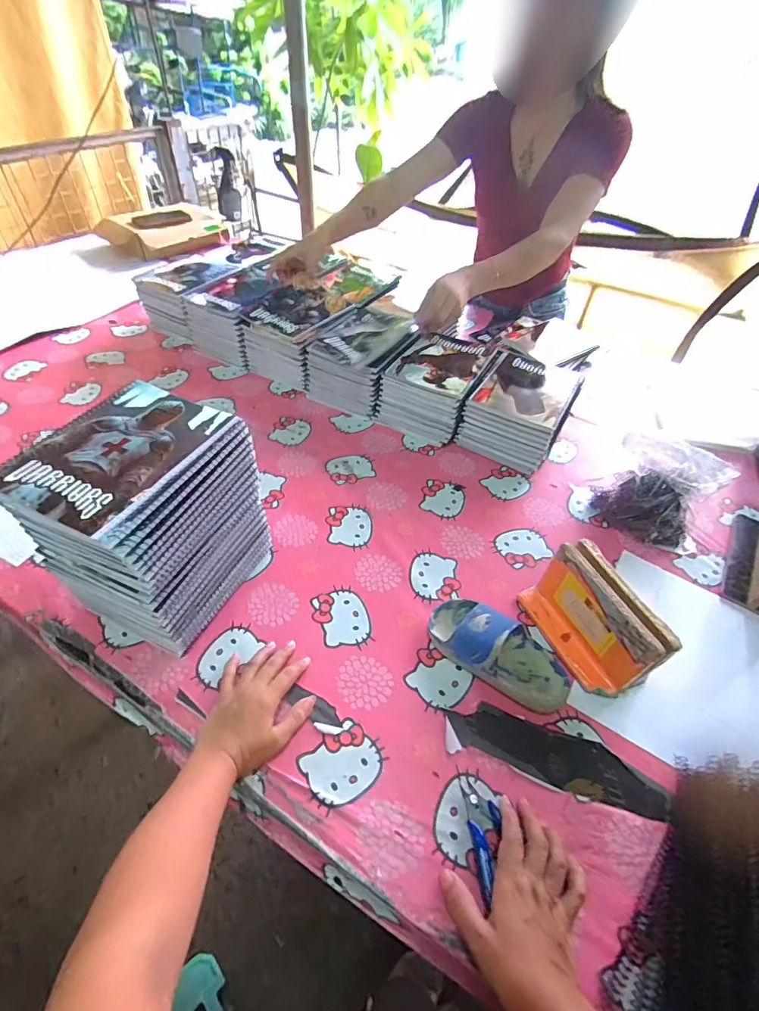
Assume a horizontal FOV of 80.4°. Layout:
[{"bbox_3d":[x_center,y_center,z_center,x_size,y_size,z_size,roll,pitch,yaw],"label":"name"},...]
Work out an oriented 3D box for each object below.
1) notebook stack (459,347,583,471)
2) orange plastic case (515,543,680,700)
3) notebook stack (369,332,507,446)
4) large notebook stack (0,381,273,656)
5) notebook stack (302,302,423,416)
[{"bbox_3d":[0.256,-0.172,0.835,0.161,0.115,0.181,25,51,17],"label":"notebook stack"},{"bbox_3d":[0.256,0.140,0.550,0.063,0.116,0.157,-14,51,-17],"label":"orange plastic case"},{"bbox_3d":[0.118,-0.232,0.883,0.166,0.110,0.212,25,51,17],"label":"notebook stack"},{"bbox_3d":[-0.265,0.021,0.544,0.163,0.232,0.196,20,49,13],"label":"large notebook stack"},{"bbox_3d":[-0.019,-0.315,0.937,0.164,0.128,0.245,23,50,16],"label":"notebook stack"}]

